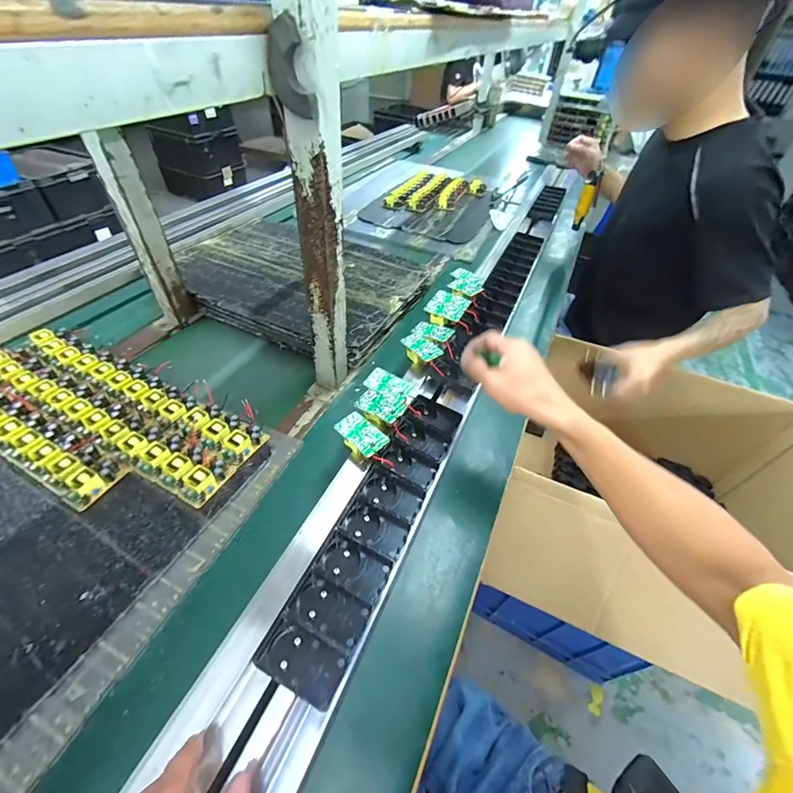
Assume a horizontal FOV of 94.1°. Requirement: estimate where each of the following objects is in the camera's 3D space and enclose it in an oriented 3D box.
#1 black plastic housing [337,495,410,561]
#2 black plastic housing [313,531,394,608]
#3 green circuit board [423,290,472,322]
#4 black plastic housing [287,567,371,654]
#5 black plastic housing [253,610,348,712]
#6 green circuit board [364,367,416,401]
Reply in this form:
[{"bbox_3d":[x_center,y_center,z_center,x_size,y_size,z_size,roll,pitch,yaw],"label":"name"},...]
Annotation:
[{"bbox_3d":[-0.023,0.140,0.394,0.069,0.018,0.042,26,51,18],"label":"black plastic housing"},{"bbox_3d":[-0.043,0.171,0.371,0.069,0.020,0.046,25,50,18],"label":"black plastic housing"},{"bbox_3d":[0.090,-0.157,0.658,0.064,0.019,0.069,25,50,18],"label":"green circuit board"},{"bbox_3d":[-0.062,0.196,0.341,0.068,0.017,0.043,25,50,18],"label":"black plastic housing"},{"bbox_3d":[-0.080,0.225,0.315,0.072,0.014,0.042,25,50,18],"label":"black plastic housing"},{"bbox_3d":[-0.010,-0.015,0.511,0.064,0.008,0.036,28,58,15],"label":"green circuit board"}]

